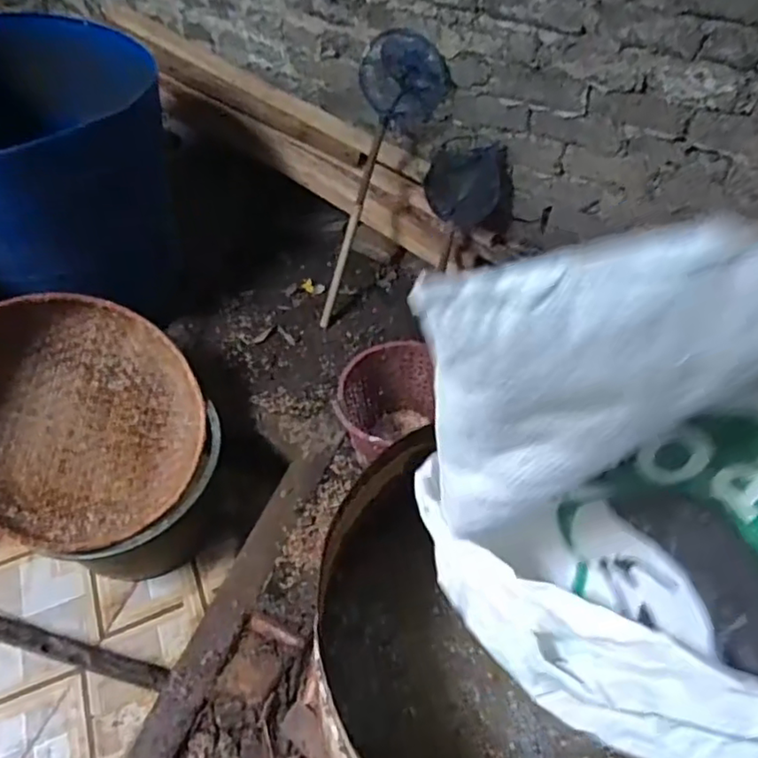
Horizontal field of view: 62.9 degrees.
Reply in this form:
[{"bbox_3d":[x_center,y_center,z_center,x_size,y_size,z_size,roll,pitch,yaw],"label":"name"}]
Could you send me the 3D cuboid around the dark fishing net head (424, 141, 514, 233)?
[{"bbox_3d":[0.254,-0.540,1.746,0.260,0.224,0.054,20,52,13],"label":"dark fishing net head"}]

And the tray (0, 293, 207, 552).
[{"bbox_3d":[-0.671,0.088,1.367,0.542,0.094,0.526,13,67,-33],"label":"tray"}]

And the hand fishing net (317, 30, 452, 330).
[{"bbox_3d":[-0.035,-0.538,1.753,0.250,0.801,0.140,30,25,21],"label":"hand fishing net"}]

